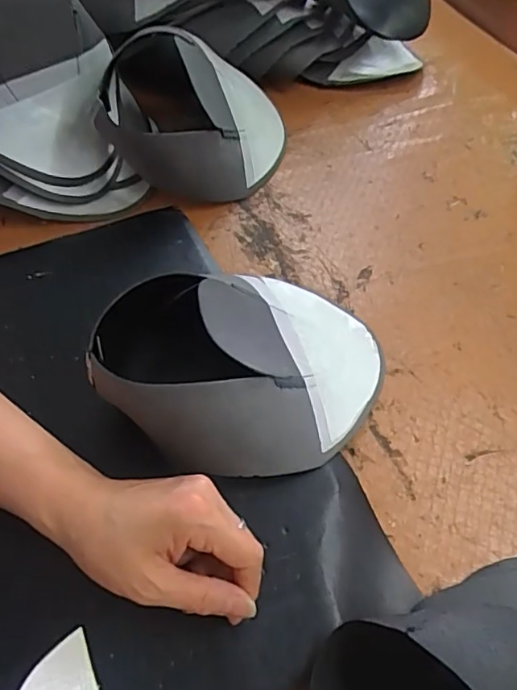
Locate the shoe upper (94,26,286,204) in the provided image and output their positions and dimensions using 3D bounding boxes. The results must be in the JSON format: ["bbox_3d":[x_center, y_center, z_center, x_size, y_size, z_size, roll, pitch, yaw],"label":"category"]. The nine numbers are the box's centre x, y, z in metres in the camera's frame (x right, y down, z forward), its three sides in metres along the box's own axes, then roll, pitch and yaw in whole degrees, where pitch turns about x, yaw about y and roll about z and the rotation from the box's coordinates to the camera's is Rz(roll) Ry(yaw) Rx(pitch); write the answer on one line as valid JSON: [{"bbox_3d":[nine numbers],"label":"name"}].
[{"bbox_3d":[-0.060,-0.244,0.579,0.166,0.127,0.182,7,54,1],"label":"shoe upper"}]

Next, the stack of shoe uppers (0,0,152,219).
[{"bbox_3d":[-0.219,-0.247,0.506,0.195,0.213,0.149,-5,55,-7],"label":"stack of shoe uppers"}]

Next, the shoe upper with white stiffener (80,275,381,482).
[{"bbox_3d":[0.002,0.009,0.422,0.220,0.097,0.161,-32,63,-24],"label":"shoe upper with white stiffener"}]

